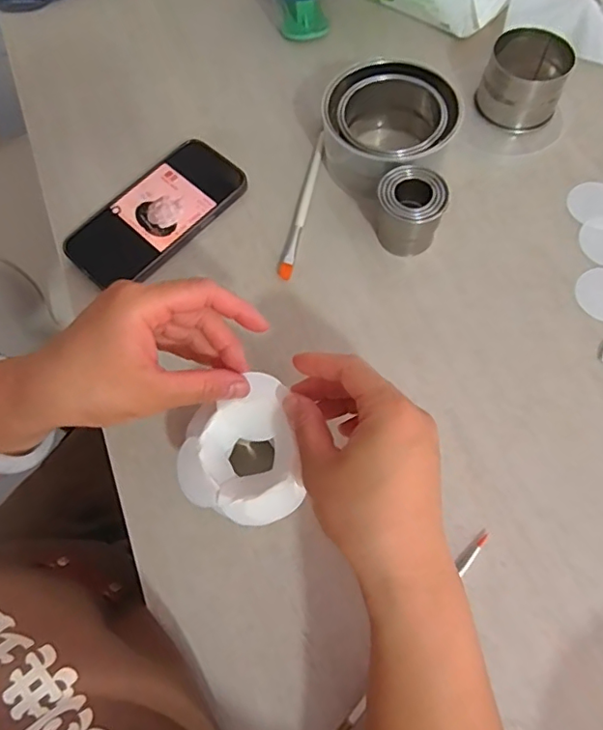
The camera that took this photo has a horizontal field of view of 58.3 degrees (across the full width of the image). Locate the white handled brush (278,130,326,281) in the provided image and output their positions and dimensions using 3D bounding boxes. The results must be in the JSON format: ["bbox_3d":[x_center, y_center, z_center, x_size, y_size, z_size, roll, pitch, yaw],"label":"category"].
[{"bbox_3d":[0.001,-0.142,0.475,0.011,0.005,0.155,11,68,5],"label":"white handled brush"}]

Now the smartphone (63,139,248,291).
[{"bbox_3d":[-0.126,-0.133,0.472,0.081,0.013,0.157,42,74,16],"label":"smartphone"}]

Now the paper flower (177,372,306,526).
[{"bbox_3d":[-0.041,0.056,0.345,0.072,0.027,0.087,-9,68,-3],"label":"paper flower"}]

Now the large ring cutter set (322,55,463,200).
[{"bbox_3d":[0.076,-0.203,0.468,0.099,0.061,0.110,-26,70,-9],"label":"large ring cutter set"}]

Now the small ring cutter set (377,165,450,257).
[{"bbox_3d":[0.088,-0.123,0.440,0.051,0.055,0.047,0,68,1],"label":"small ring cutter set"}]

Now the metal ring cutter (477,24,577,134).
[{"bbox_3d":[0.202,-0.262,0.493,0.070,0.050,0.070,19,69,8],"label":"metal ring cutter"}]

